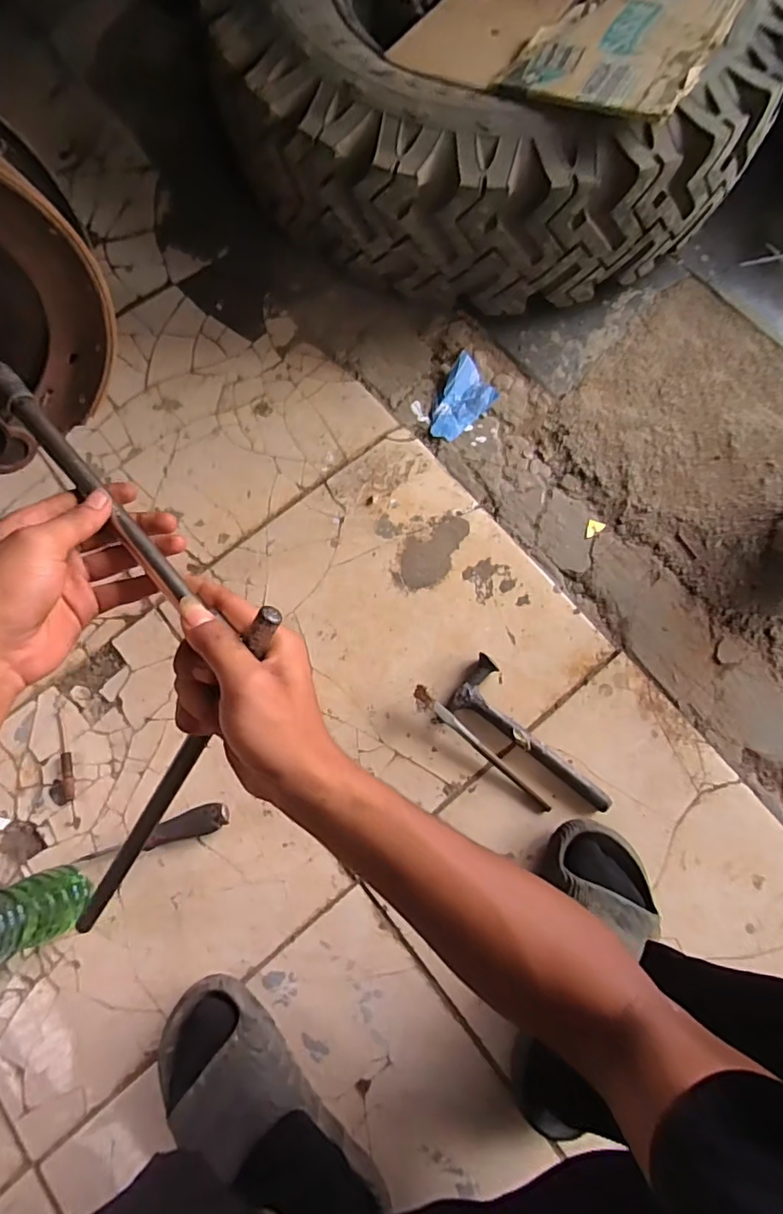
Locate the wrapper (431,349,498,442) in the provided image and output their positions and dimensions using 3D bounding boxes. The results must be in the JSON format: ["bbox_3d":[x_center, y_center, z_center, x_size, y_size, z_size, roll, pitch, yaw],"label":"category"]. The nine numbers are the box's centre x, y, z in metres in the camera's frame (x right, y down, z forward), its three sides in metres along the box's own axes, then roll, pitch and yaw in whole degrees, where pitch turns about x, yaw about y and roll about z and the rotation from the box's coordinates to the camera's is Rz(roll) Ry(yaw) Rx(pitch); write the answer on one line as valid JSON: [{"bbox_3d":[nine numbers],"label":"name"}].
[{"bbox_3d":[0.099,-0.283,0.748,0.067,0.017,0.122,28,78,9],"label":"wrapper"}]

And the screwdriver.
[{"bbox_3d":[-0.254,0.252,0.597,0.161,0.029,0.029,-20,75,-3],"label":"screwdriver"}]

